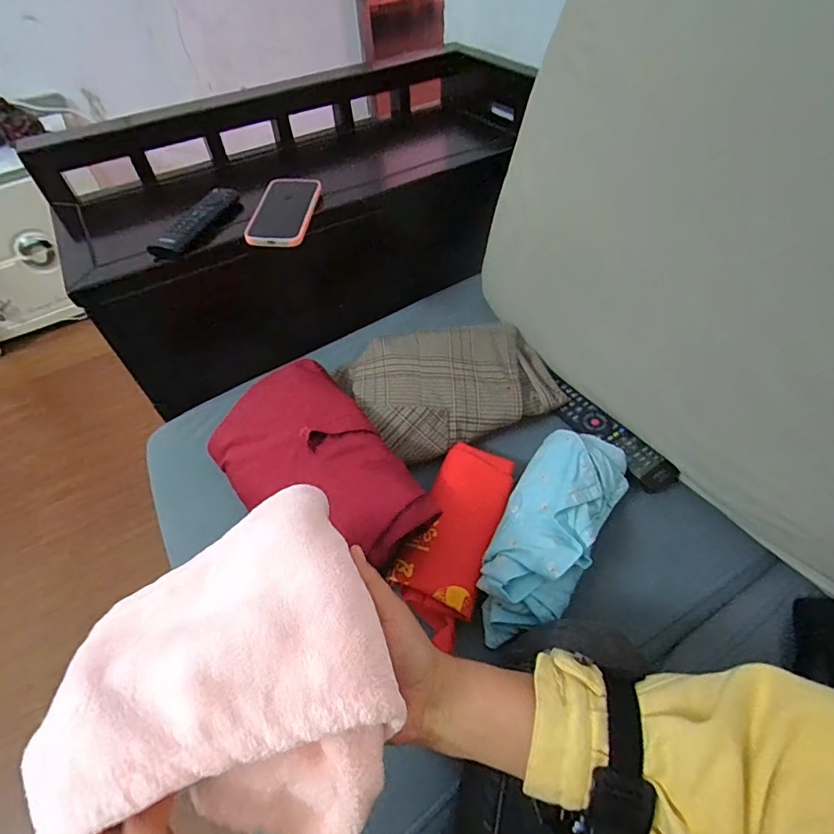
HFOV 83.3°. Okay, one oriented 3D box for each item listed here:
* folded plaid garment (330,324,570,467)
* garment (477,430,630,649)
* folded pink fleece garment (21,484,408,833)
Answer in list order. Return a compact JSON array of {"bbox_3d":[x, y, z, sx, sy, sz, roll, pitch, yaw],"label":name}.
[{"bbox_3d":[0.047,-0.053,0.683,0.300,0.050,0.211,-15,51,-9],"label":"folded plaid garment"},{"bbox_3d":[0.152,0.124,0.538,0.107,0.075,0.259,28,57,23],"label":"garment"},{"bbox_3d":[-0.119,0.159,0.311,0.181,0.094,0.199,-21,53,-14],"label":"folded pink fleece garment"}]

